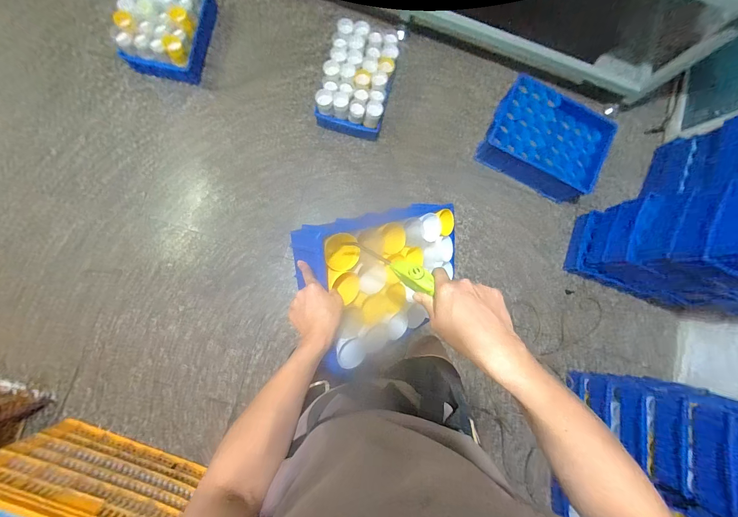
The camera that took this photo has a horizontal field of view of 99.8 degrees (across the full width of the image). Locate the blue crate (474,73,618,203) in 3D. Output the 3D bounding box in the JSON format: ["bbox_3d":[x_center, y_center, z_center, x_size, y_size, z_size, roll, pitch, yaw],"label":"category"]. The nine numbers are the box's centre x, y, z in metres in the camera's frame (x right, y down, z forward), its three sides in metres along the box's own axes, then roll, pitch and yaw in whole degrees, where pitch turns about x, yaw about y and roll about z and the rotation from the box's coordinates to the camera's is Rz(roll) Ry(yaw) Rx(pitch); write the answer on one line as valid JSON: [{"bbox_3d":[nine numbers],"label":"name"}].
[{"bbox_3d":[0.756,-0.507,1.345,0.490,0.154,0.369,26,79,0],"label":"blue crate"}]

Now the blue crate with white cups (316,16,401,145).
[{"bbox_3d":[-0.047,-0.754,1.330,0.277,0.177,0.430,14,83,-3],"label":"blue crate with white cups"}]

